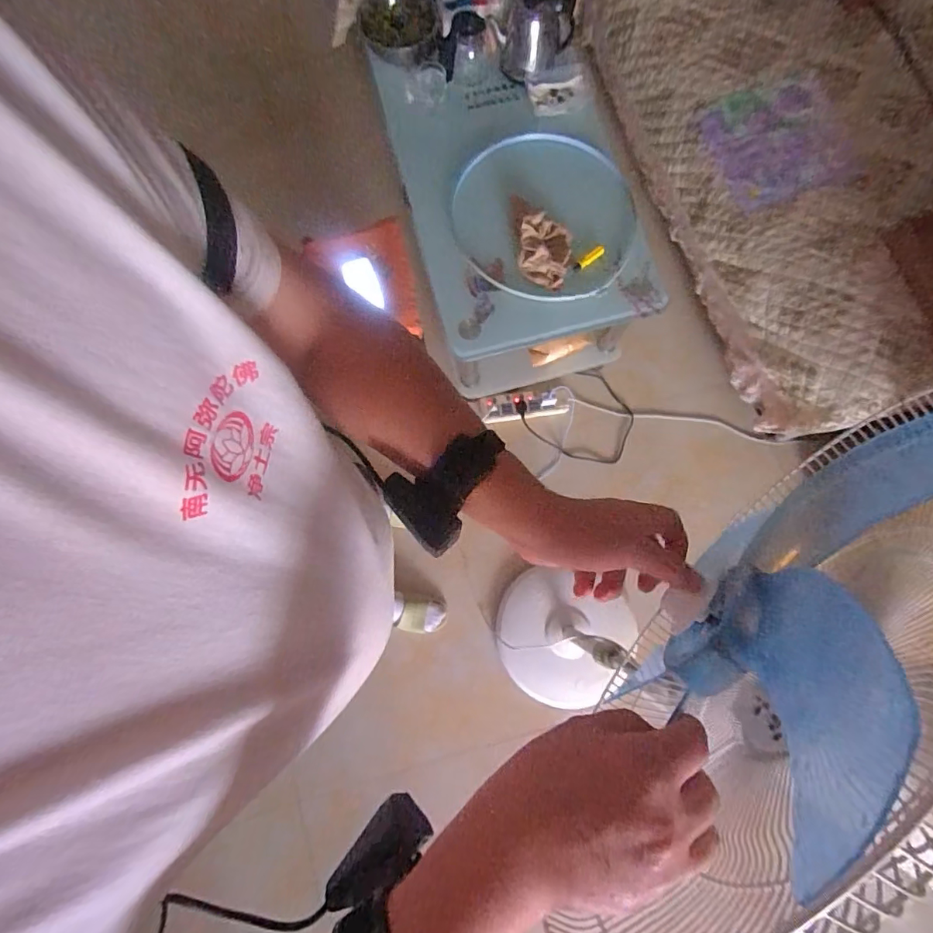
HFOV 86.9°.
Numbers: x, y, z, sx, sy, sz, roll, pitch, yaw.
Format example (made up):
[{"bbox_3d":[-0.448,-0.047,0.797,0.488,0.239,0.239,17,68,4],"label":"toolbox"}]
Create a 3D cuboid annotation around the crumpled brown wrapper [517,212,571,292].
[{"bbox_3d":[0.176,-0.490,1.119,0.118,0.059,0.138,12,78,3],"label":"crumpled brown wrapper"}]

